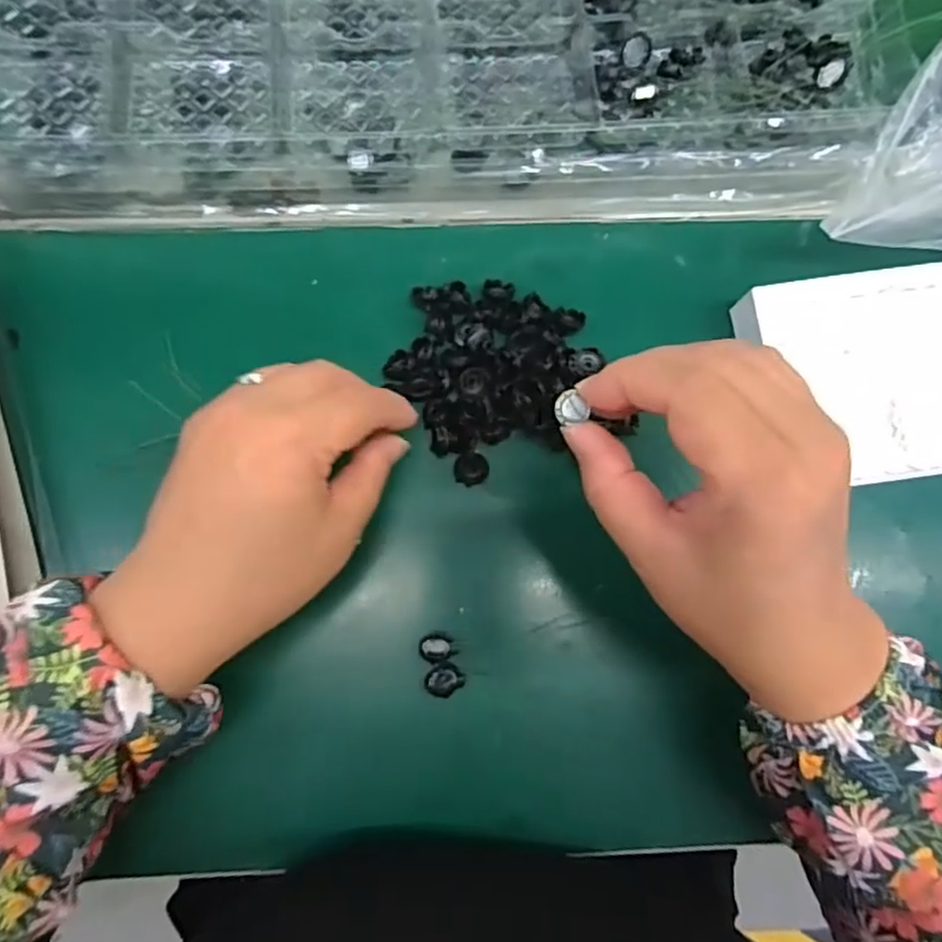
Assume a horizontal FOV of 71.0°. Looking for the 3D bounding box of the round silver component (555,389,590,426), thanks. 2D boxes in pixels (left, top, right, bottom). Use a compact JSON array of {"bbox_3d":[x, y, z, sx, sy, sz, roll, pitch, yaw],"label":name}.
[{"bbox_3d":[0.034,-0.021,0.224,0.010,0.004,0.011,0,87,-1],"label":"round silver component"}]

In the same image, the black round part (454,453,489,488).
[{"bbox_3d":[0.000,-0.001,0.311,0.016,0.006,0.015,0,81,-1],"label":"black round part"}]

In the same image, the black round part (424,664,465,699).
[{"bbox_3d":[-0.012,0.094,0.296,0.014,0.006,0.014,0,81,-1],"label":"black round part"}]

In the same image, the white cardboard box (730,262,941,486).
[{"bbox_3d":[0.226,-0.053,0.320,0.163,0.028,0.104,-9,81,-3],"label":"white cardboard box"}]

